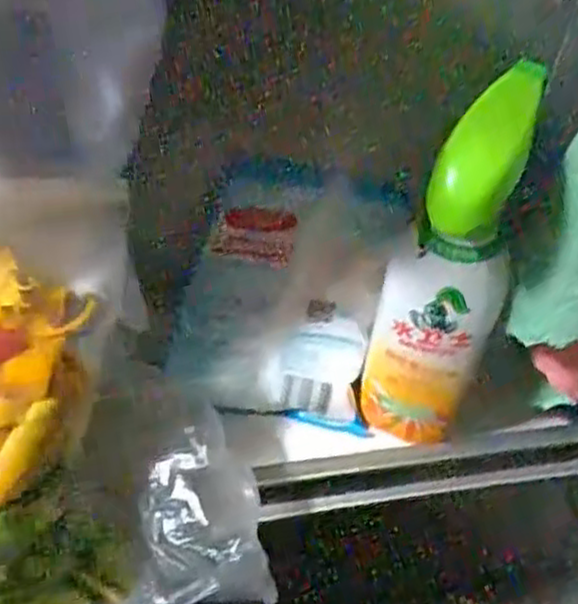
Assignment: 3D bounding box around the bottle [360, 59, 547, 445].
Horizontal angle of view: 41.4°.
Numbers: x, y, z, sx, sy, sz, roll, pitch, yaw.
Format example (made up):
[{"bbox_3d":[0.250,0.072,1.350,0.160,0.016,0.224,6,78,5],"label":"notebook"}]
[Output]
[{"bbox_3d":[0.082,-0.004,0.403,0.061,0.232,0.042,-18,53,-16],"label":"bottle"}]

